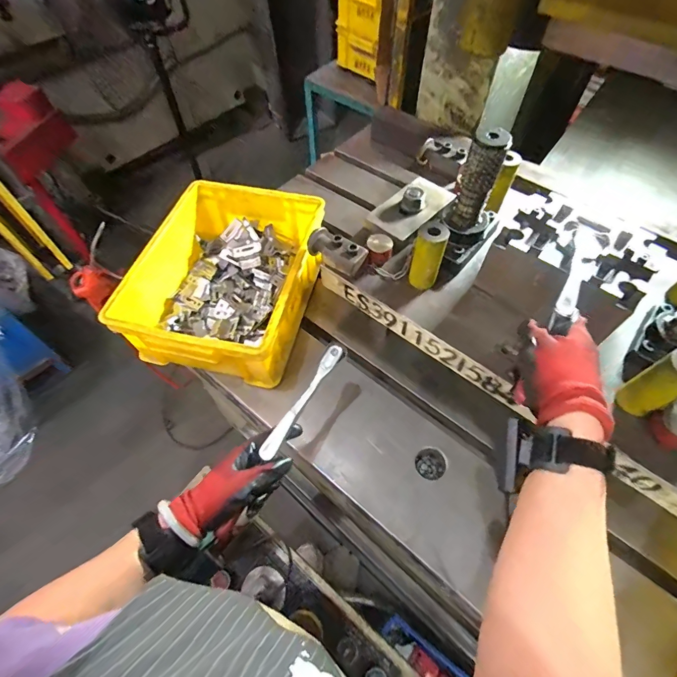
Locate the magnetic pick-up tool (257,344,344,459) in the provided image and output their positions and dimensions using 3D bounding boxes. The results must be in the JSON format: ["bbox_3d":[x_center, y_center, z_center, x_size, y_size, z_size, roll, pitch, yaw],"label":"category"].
[{"bbox_3d":[-0.041,0.073,0.477,0.020,0.016,0.167,27,63,17],"label":"magnetic pick-up tool"}]

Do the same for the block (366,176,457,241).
[{"bbox_3d":[0.123,-0.225,0.630,0.085,0.040,0.160,36,65,21],"label":"block"}]

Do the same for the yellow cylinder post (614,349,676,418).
[{"bbox_3d":[0.357,0.052,0.421,0.033,0.091,0.039,-22,60,-13],"label":"yellow cylinder post"}]

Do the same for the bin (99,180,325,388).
[{"bbox_3d":[-0.191,-0.111,0.667,0.279,0.124,0.350,14,59,9],"label":"bin"}]

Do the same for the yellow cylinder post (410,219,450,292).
[{"bbox_3d":[0.127,-0.114,0.534,0.038,0.096,0.032,18,59,12],"label":"yellow cylinder post"}]

